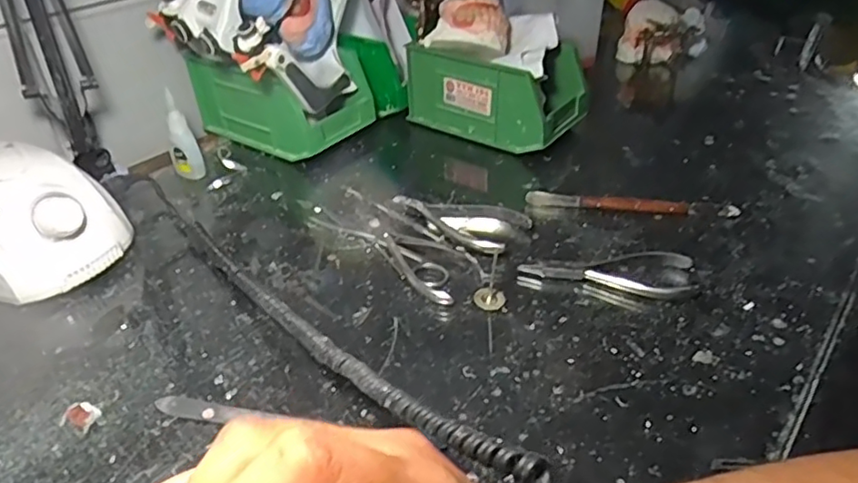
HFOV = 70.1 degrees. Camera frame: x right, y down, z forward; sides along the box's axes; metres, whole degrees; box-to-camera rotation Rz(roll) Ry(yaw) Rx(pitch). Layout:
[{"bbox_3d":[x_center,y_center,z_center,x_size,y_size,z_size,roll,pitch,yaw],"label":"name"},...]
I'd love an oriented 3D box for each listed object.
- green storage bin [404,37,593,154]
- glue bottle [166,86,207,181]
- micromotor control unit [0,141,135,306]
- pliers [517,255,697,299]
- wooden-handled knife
[{"bbox_3d":[0.071,-0.163,0.648,0.168,0.086,0.095,23,42,30],"label":"green storage bin"},{"bbox_3d":[-0.230,-0.096,0.570,0.027,0.082,0.017,-17,39,-20],"label":"glue bottle"},{"bbox_3d":[-0.310,-0.013,0.461,0.135,0.080,0.095,11,38,16],"label":"micromotor control unit"},{"bbox_3d":[0.132,0.022,0.453,0.123,0.010,0.042,5,36,9],"label":"pliers"},{"bbox_3d":[0.172,-0.032,0.526,0.171,0.011,0.012,5,36,9],"label":"wooden-handled knife"}]

